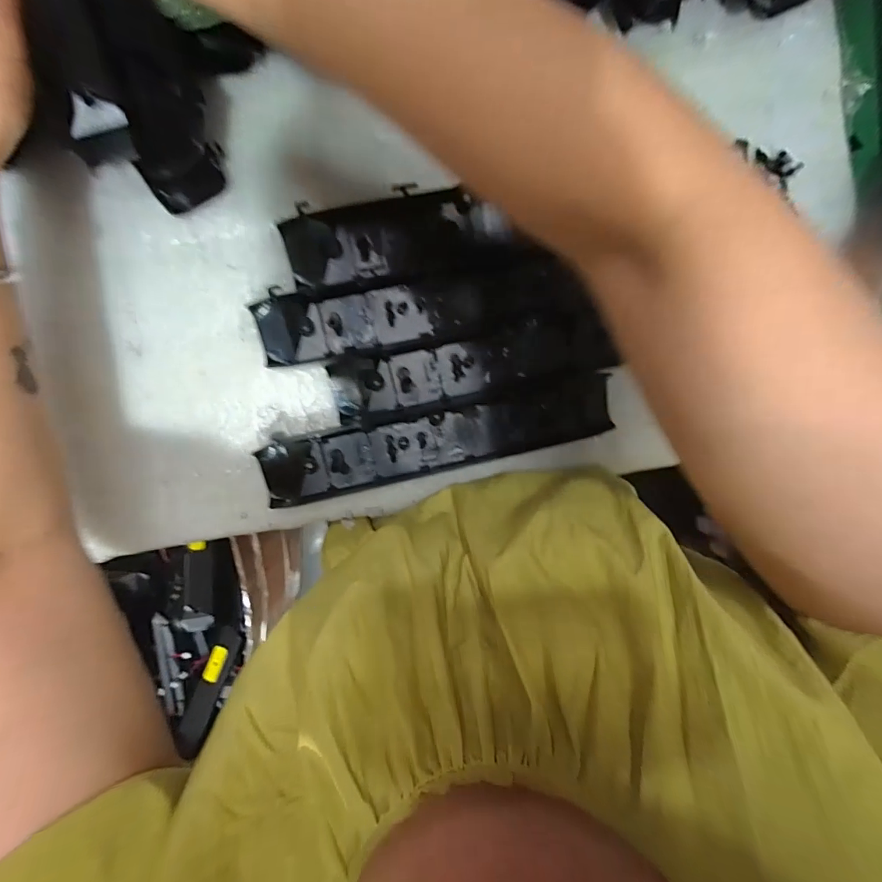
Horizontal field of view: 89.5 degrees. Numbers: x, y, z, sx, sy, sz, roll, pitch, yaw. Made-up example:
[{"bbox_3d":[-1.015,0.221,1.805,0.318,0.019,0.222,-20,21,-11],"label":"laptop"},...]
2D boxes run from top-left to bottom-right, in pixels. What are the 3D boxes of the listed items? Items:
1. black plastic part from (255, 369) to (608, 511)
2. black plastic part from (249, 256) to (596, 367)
[{"bbox_3d":[0.002,0.000,0.353,0.275,0.015,0.049,-12,95,-6],"label":"black plastic part"},{"bbox_3d":[-0.011,-0.099,0.341,0.247,0.023,0.050,-9,95,-6],"label":"black plastic part"}]

